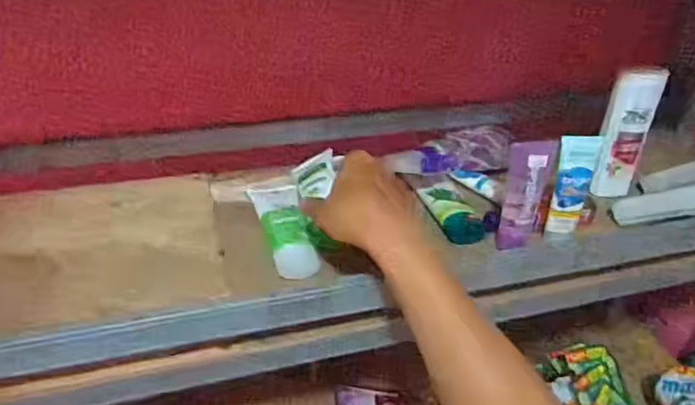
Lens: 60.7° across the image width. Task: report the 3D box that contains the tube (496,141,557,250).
[{"bbox_3d":[0.189,-0.007,0.640,0.042,0.140,0.041,14,35,15],"label":"tube"}]

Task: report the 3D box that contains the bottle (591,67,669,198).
[{"bbox_3d":[0.344,-0.084,0.736,0.052,0.156,0.050,17,36,20],"label":"bottle"}]

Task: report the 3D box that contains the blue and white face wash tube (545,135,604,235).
[{"bbox_3d":[0.242,-0.018,0.644,0.037,0.117,0.027,20,37,24],"label":"blue and white face wash tube"}]

